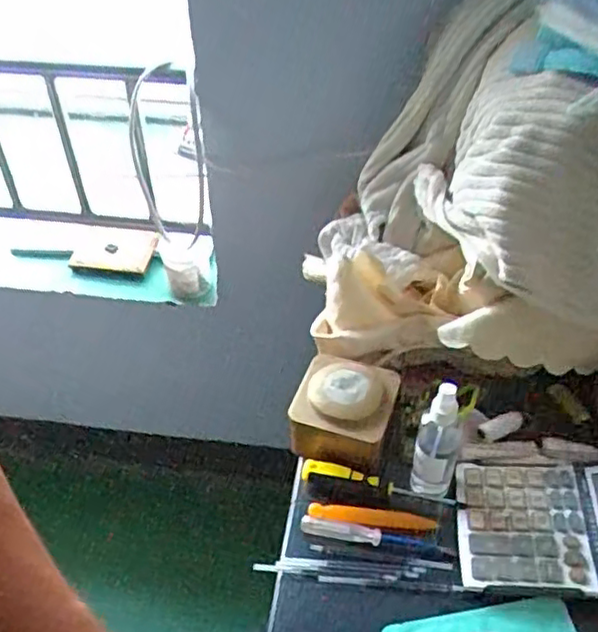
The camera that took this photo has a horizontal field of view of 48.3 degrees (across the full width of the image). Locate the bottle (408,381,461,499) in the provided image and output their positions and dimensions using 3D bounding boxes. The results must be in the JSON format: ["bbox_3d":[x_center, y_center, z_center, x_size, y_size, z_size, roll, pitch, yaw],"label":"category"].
[{"bbox_3d":[0.131,0.112,0.622,0.040,0.139,0.030,9,43,11],"label":"bottle"}]

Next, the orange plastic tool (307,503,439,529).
[{"bbox_3d":[0.070,0.194,0.645,0.121,0.009,0.017,2,43,3],"label":"orange plastic tool"}]

